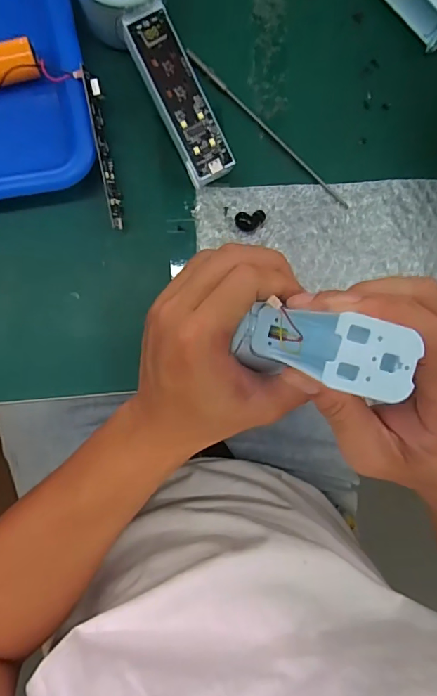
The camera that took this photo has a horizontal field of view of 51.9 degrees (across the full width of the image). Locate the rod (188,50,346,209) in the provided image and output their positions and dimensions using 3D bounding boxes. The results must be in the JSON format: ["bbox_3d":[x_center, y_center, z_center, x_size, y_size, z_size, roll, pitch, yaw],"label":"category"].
[{"bbox_3d":[0.035,-0.146,0.303,0.143,0.006,0.006,41,89,-6],"label":"rod"}]

